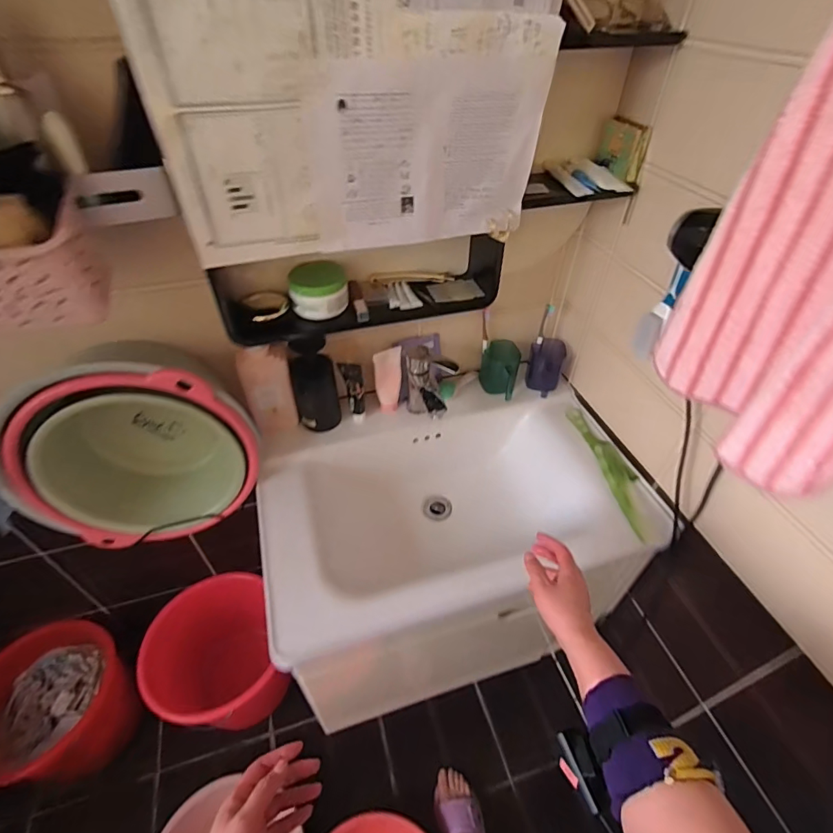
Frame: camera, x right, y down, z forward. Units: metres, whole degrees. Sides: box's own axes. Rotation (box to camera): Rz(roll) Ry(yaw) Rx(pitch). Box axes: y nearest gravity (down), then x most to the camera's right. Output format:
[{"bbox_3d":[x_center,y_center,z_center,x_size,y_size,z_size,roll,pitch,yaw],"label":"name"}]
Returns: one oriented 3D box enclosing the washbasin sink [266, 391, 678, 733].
[{"bbox_3d":[0.063,0.209,0.924,0.697,0.240,0.464,-17,46,-17],"label":"washbasin sink"}]

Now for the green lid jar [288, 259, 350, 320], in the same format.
[{"bbox_3d":[-0.164,-0.214,0.756,0.101,0.065,0.095,-10,45,-10],"label":"green lid jar"}]

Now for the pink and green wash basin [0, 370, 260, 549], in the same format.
[{"bbox_3d":[-0.484,0.073,0.820,0.355,0.365,0.162,-17,46,-17],"label":"pink and green wash basin"}]

